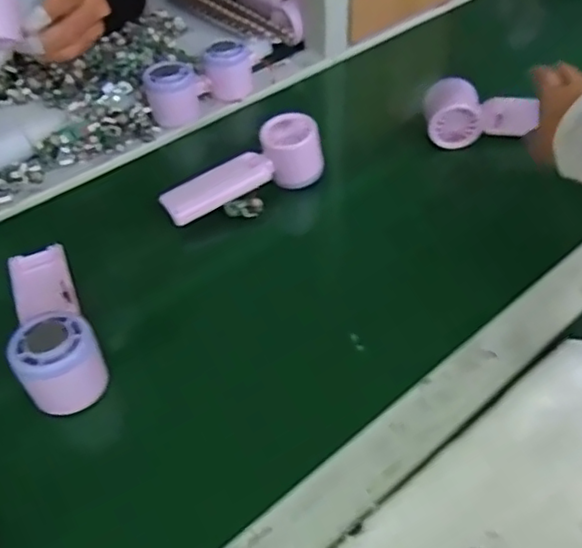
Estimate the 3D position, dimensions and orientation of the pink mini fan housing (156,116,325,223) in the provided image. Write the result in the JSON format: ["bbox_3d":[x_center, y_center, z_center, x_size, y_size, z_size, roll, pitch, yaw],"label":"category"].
[{"bbox_3d":[-0.048,-0.102,0.596,0.162,0.054,0.049,-23,50,-19],"label":"pink mini fan housing"}]

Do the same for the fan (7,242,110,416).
[{"bbox_3d":[-0.192,0.028,0.480,0.055,0.047,0.163,-21,49,-18],"label":"fan"}]

